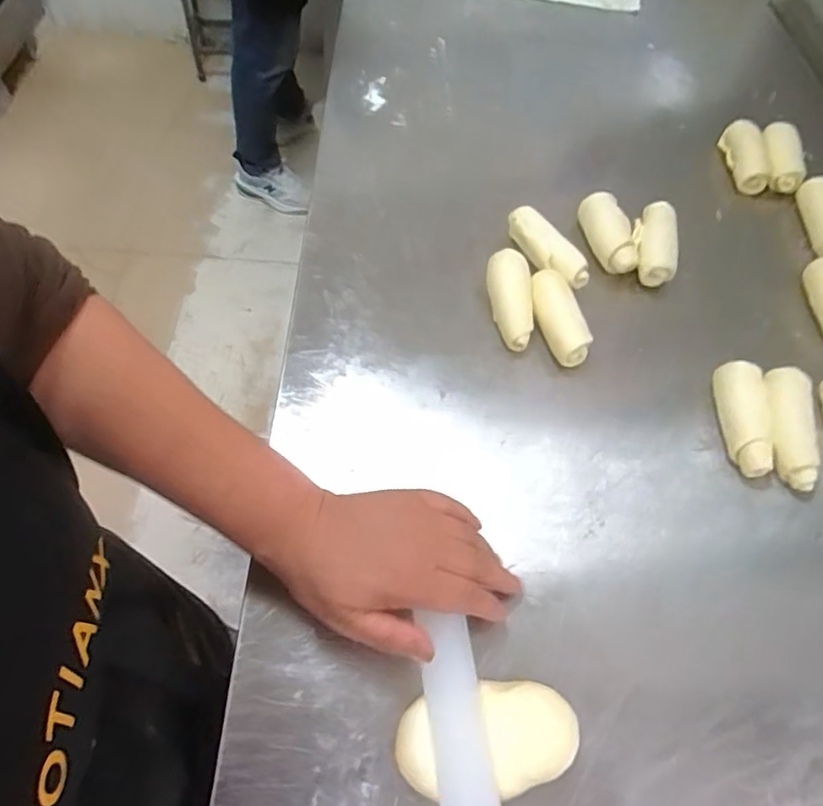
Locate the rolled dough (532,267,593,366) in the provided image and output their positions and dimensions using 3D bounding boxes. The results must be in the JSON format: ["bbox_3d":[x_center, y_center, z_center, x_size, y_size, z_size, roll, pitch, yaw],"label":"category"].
[{"bbox_3d":[0.125,-0.075,0.526,0.042,0.037,0.094,-3,57,-6],"label":"rolled dough"}]

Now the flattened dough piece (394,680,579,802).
[{"bbox_3d":[0.044,0.196,0.350,0.104,0.027,0.056,1,57,-4],"label":"flattened dough piece"}]

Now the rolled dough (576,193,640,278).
[{"bbox_3d":[0.187,-0.164,0.578,0.035,0.033,0.084,-15,74,-14],"label":"rolled dough"}]

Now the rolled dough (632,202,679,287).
[{"bbox_3d":[0.235,-0.153,0.584,0.041,0.040,0.092,13,57,4],"label":"rolled dough"}]

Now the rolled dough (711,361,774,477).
[{"bbox_3d":[0.263,0.011,0.481,0.031,0.035,0.095,10,57,2],"label":"rolled dough"}]

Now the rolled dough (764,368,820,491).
[{"bbox_3d":[0.297,0.018,0.480,0.038,0.035,0.103,12,57,4],"label":"rolled dough"}]

